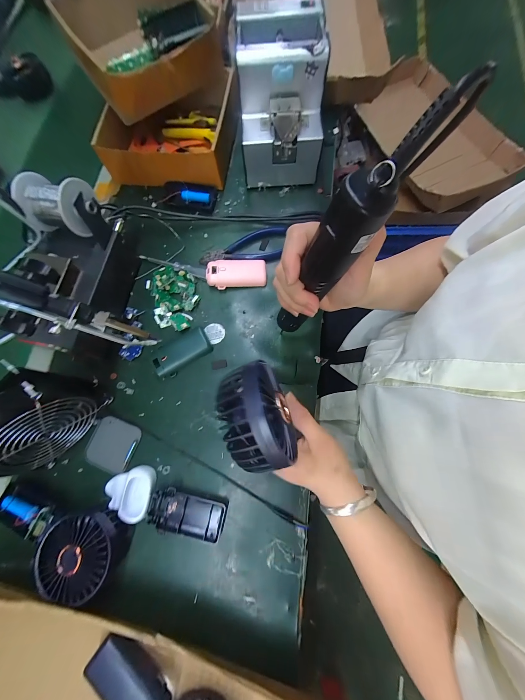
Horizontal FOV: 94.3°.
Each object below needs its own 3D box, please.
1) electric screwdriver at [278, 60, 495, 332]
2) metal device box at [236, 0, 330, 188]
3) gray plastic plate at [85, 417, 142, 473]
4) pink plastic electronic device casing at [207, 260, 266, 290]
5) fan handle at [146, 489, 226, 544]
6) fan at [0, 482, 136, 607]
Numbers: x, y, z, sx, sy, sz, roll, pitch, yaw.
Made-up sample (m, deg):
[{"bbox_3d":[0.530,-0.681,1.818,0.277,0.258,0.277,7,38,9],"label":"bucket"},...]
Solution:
[{"bbox_3d":[0.055,-0.075,0.188,0.035,0.202,0.032,-32,76,-31],"label":"electric screwdriver"},{"bbox_3d":[0.030,-0.393,0.394,0.125,0.151,0.168,-1,75,3],"label":"metal device box"},{"bbox_3d":[-0.210,0.132,0.342,0.065,0.004,0.064,19,77,8],"label":"gray plastic plate"},{"bbox_3d":[-0.042,-0.125,0.394,0.094,0.021,0.046,-8,74,1],"label":"pink plastic electronic device casing"},{"bbox_3d":[-0.096,0.207,0.308,0.093,0.010,0.046,11,76,6],"label":"fan handle"},{"bbox_3d":[-0.255,0.228,0.293,0.190,0.038,0.085,11,76,6],"label":"fan"}]

